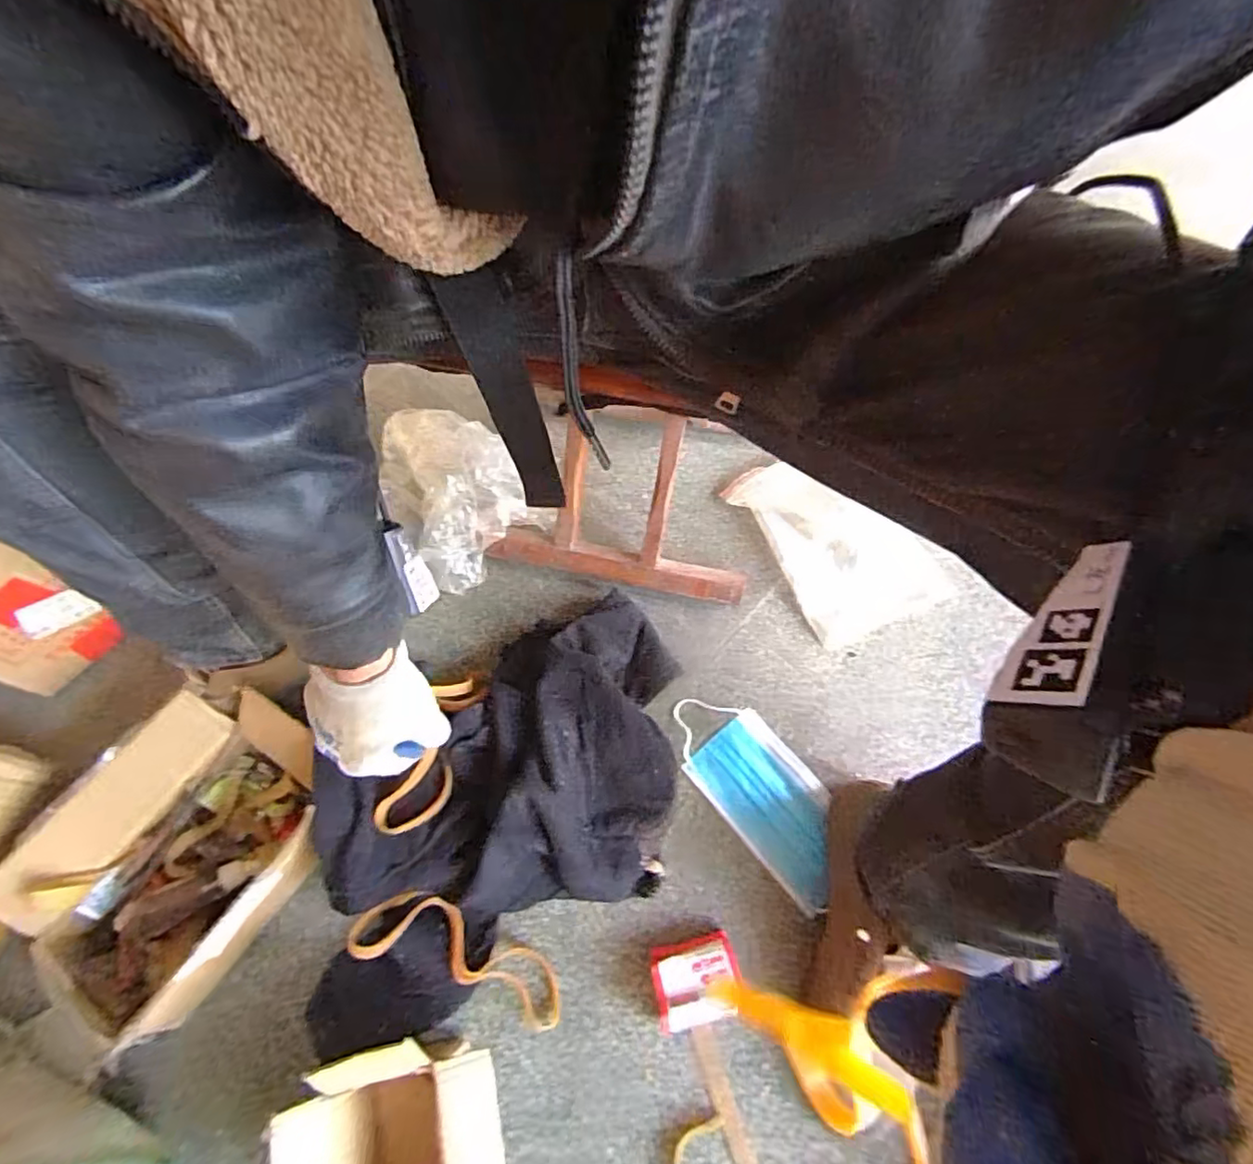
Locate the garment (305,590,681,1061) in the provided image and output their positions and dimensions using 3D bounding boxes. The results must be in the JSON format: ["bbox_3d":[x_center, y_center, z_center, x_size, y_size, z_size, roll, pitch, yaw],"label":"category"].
[{"bbox_3d":[-0.108,0.192,0.547,0.403,0.111,0.228,-33,69,-13],"label":"garment"}]

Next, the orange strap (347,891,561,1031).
[{"bbox_3d":[-0.132,0.306,0.519,0.181,0.033,0.055,34,68,-12],"label":"orange strap"}]

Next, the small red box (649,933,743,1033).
[{"bbox_3d":[0.057,0.322,0.517,0.066,0.022,0.061,-17,38,-2],"label":"small red box"}]

